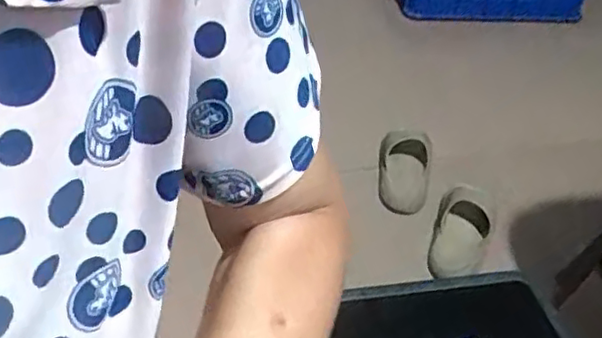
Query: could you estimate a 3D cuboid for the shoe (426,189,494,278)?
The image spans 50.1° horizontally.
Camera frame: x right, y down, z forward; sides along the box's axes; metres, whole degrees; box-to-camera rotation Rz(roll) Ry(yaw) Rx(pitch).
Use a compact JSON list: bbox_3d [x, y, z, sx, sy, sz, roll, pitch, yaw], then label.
[{"bbox_3d":[0.312,0.126,1.247,0.109,0.072,0.183,17,43,13],"label":"shoe"}]

